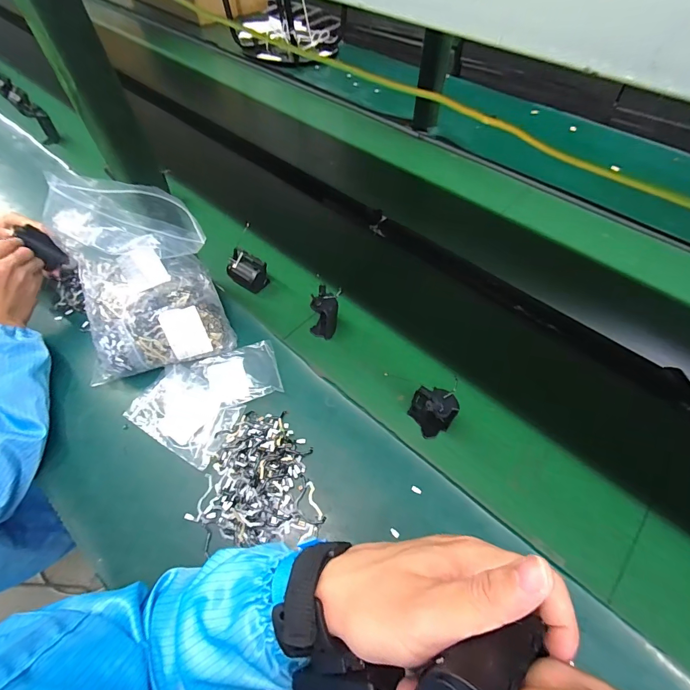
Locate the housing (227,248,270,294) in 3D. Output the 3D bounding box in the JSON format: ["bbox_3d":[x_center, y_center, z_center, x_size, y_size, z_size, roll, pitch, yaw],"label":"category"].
[{"bbox_3d":[-0.165,-0.120,0.629,0.072,0.041,0.050,29,61,21],"label":"housing"}]

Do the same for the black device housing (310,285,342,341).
[{"bbox_3d":[-0.031,-0.044,0.565,0.040,0.071,0.063,15,57,13],"label":"black device housing"}]

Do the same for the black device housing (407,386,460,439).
[{"bbox_3d":[0.113,0.086,0.476,0.051,0.066,0.038,3,55,4],"label":"black device housing"}]

